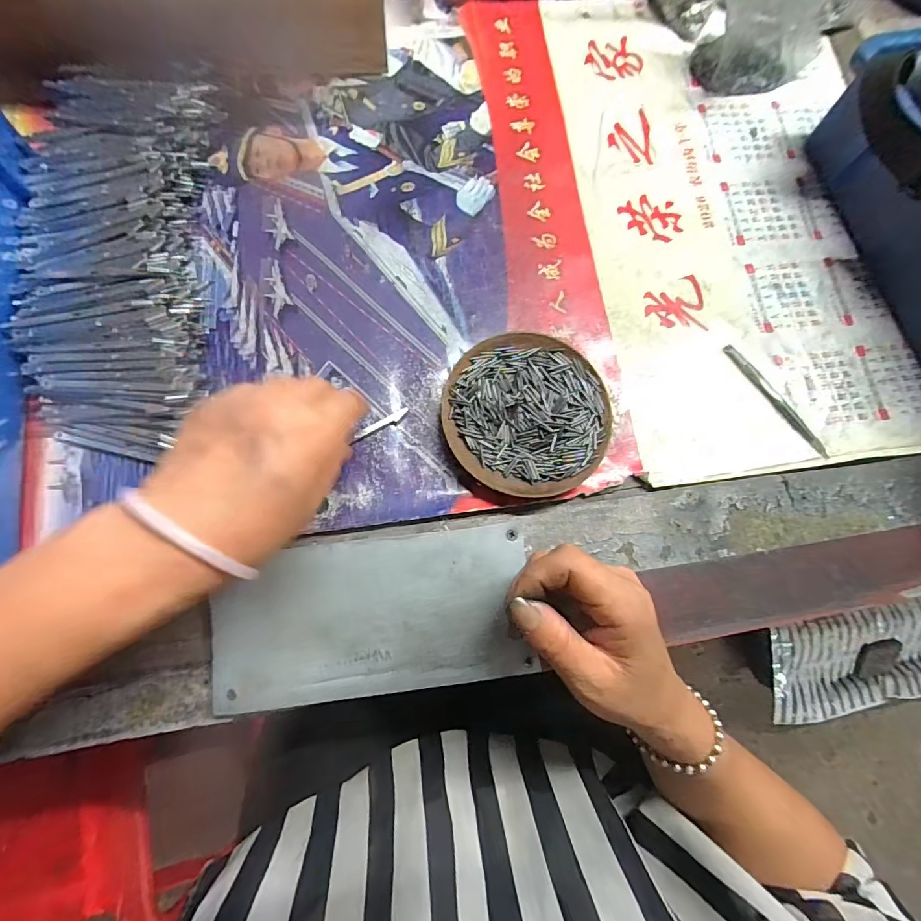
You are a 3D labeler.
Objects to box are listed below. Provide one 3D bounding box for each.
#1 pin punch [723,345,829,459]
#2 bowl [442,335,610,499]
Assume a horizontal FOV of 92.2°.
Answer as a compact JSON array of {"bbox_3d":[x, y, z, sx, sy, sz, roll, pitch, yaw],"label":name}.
[{"bbox_3d":[0.241,-0.047,0.338,0.008,0.007,0.107,-33,83,-10],"label":"pin punch"},{"bbox_3d":[0.046,-0.033,0.314,0.113,0.015,0.114,1,79,-5],"label":"bowl"}]

